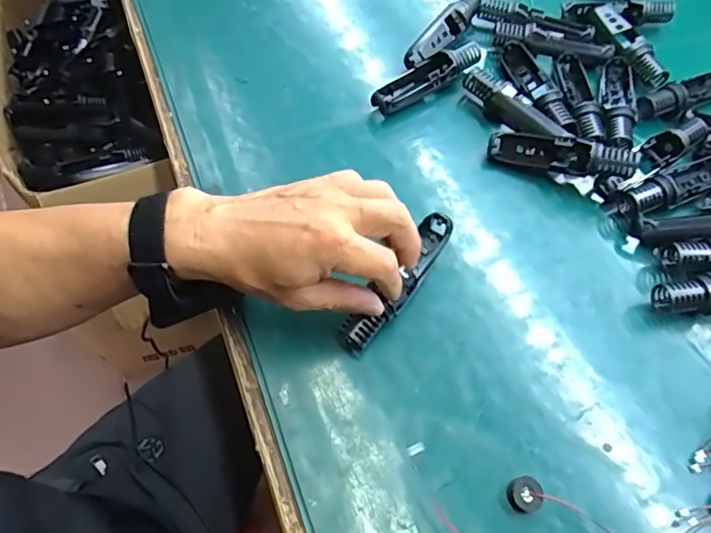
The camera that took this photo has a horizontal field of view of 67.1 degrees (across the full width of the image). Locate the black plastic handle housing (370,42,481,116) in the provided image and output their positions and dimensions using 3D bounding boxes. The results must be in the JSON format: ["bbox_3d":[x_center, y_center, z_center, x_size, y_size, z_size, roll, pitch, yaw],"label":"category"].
[{"bbox_3d":[0.070,-0.185,0.522,0.122,0.029,0.029,-31,65,-19],"label":"black plastic handle housing"}]

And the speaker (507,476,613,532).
[{"bbox_3d":[0.142,0.162,0.340,0.092,0.011,0.021,24,61,11],"label":"speaker"}]

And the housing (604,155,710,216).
[{"bbox_3d":[0.290,-0.074,0.472,0.131,0.028,0.031,-21,63,-15],"label":"housing"}]

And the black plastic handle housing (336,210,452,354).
[{"bbox_3d":[0.034,0.011,0.406,0.026,0.027,0.125,32,67,15],"label":"black plastic handle housing"}]

